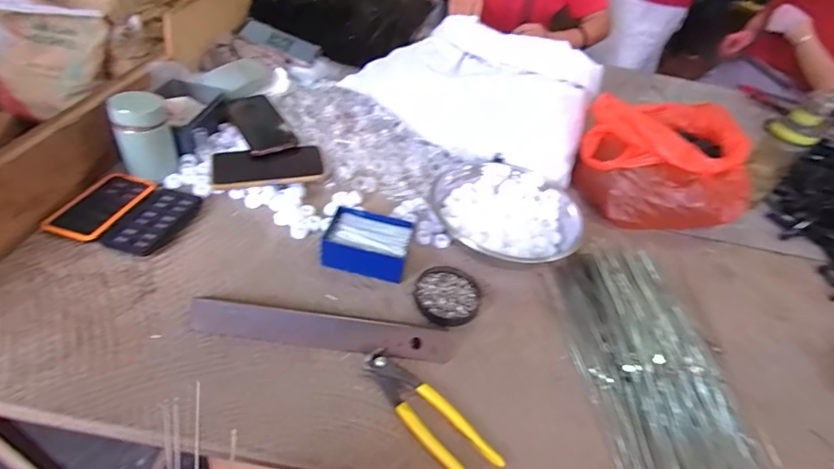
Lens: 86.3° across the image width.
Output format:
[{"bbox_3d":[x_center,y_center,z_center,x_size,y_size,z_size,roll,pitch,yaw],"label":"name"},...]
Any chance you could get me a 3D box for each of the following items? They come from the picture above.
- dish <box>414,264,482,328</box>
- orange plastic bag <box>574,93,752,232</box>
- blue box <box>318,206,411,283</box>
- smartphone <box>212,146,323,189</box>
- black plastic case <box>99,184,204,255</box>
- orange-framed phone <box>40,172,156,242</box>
[{"bbox_3d":[0.041,0.078,0.573,0.083,0.015,0.091,6,43,-6],"label":"dish"},{"bbox_3d":[0.443,-0.125,0.784,0.290,0.153,0.261,-19,49,-31],"label":"orange plastic bag"},{"bbox_3d":[-0.065,0.013,0.598,0.110,0.039,0.086,14,41,3],"label":"blue box"},{"bbox_3d":[-0.227,-0.106,0.682,0.159,0.012,0.068,-4,45,-16],"label":"smartphone"},{"bbox_3d":[-0.347,-0.021,0.595,0.074,0.012,0.122,15,43,4],"label":"black plastic case"},{"bbox_3d":[-0.420,-0.041,0.595,0.071,0.014,0.125,15,43,3],"label":"orange-framed phone"}]

